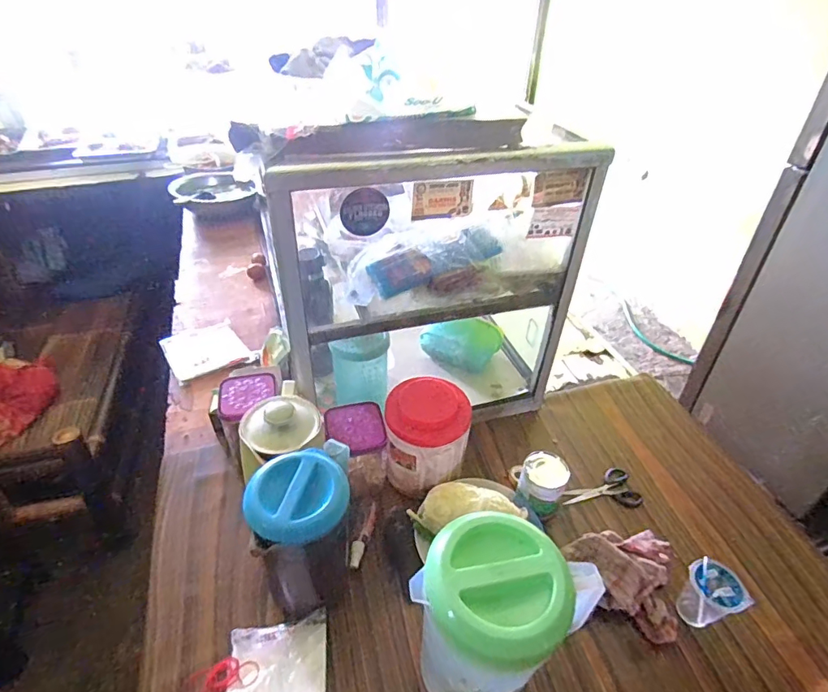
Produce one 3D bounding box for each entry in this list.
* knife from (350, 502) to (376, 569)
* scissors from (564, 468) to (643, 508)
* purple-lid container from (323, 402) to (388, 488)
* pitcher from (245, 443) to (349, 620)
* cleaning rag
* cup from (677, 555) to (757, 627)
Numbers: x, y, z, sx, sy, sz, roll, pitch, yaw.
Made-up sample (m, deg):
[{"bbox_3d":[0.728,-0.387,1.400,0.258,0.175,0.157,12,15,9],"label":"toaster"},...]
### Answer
[{"bbox_3d":[-0.081,0.306,0.789,0.020,0.011,0.110,11,39,12],"label":"knife"},{"bbox_3d":[0.342,0.268,0.888,0.144,0.014,0.074,-10,40,-13],"label":"scissors"},{"bbox_3d":[-0.098,0.176,0.834,0.094,0.122,0.093,-11,40,-15],"label":"purple-lid container"},{"bbox_3d":[-0.147,0.259,0.677,0.130,0.227,0.150,-7,39,-10],"label":"pitcher"},{"bbox_3d":[0.349,0.352,0.753,0.185,0.066,0.174,-20,43,-25],"label":"cleaning rag"},{"bbox_3d":[0.429,0.370,0.710,0.063,0.097,0.075,-14,41,-18],"label":"cup"}]

